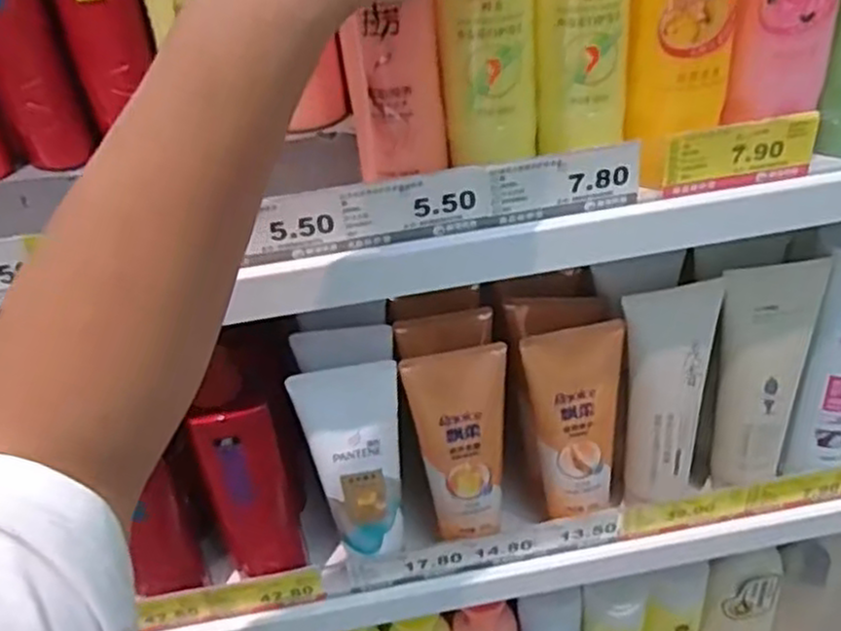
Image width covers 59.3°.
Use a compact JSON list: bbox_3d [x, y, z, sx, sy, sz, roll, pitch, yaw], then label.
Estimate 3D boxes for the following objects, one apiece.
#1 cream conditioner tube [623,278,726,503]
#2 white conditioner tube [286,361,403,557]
[{"bbox_3d":[0.187,0.061,0.553,0.068,0.170,0.033,-14,34,-10],"label":"cream conditioner tube"},{"bbox_3d":[-0.044,0.111,0.546,0.070,0.155,0.037,-11,33,-6],"label":"white conditioner tube"}]

